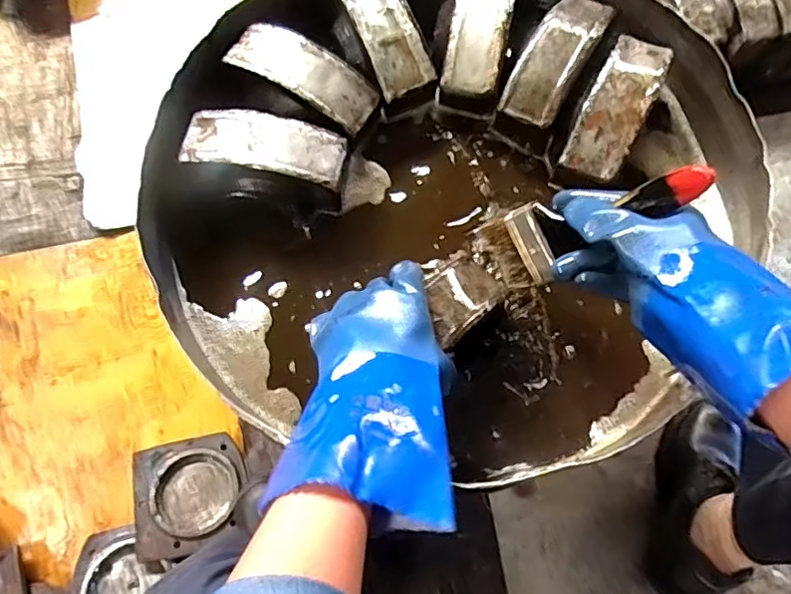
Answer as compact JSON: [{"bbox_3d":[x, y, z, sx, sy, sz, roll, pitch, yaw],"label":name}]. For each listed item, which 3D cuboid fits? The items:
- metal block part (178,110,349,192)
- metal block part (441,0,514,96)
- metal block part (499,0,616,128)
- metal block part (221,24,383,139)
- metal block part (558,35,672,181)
[{"bbox_3d":[-0.130,-0.150,0.561,0.158,0.025,0.060,12,73,4],"label":"metal block part"},{"bbox_3d":[0.092,-0.295,0.607,0.059,0.036,0.159,11,73,4],"label":"metal block part"},{"bbox_3d":[0.169,-0.254,0.590,0.060,0.033,0.160,30,75,9],"label":"metal block part"},{"bbox_3d":[-0.098,-0.233,0.591,0.161,0.031,0.060,33,76,10],"label":"metal block part"},{"bbox_3d":[0.221,-0.193,0.564,0.057,0.035,0.157,27,75,8],"label":"metal block part"}]

